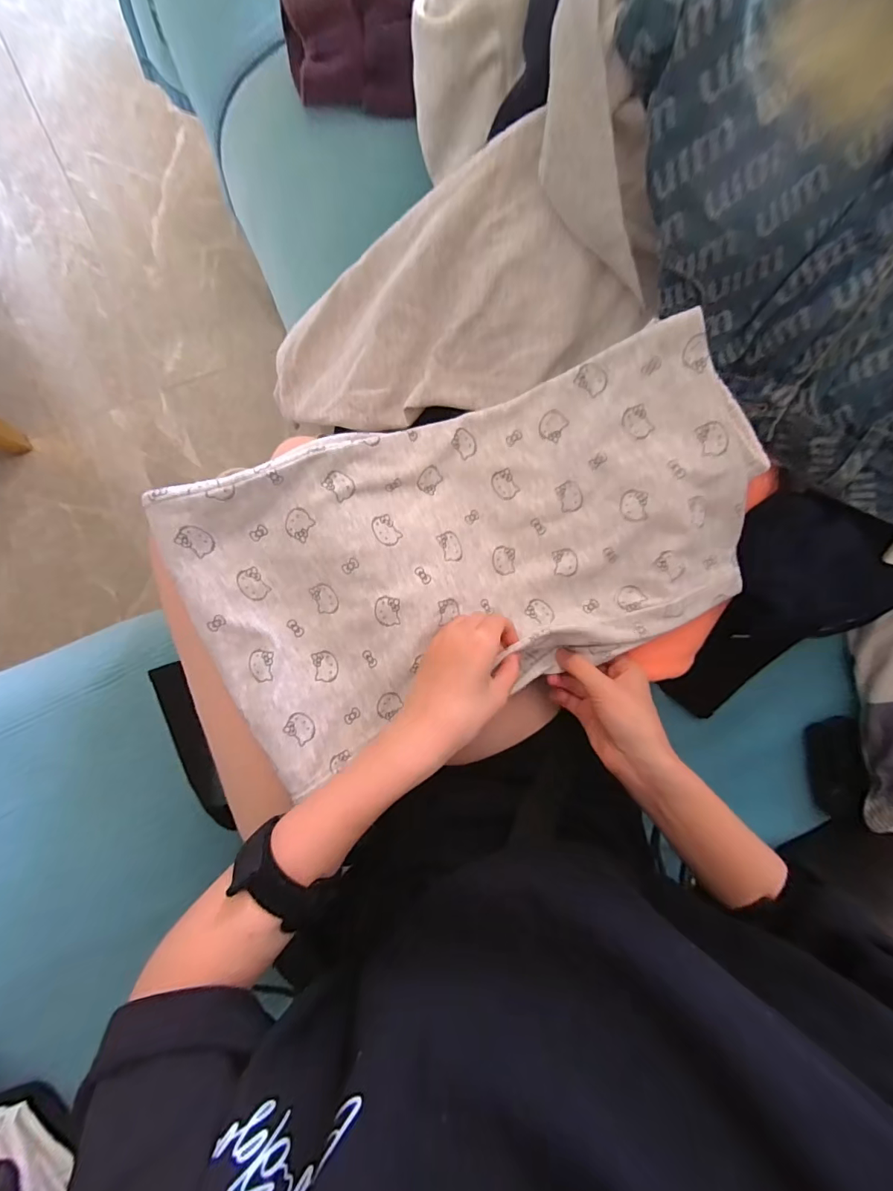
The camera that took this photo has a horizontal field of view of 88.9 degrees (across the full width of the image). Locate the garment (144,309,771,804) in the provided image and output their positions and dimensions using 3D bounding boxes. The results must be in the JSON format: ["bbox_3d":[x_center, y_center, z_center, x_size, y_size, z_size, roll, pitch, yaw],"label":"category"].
[{"bbox_3d":[0.025,-0.033,0.347,0.408,0.073,0.225,-23,94,-7],"label":"garment"}]

